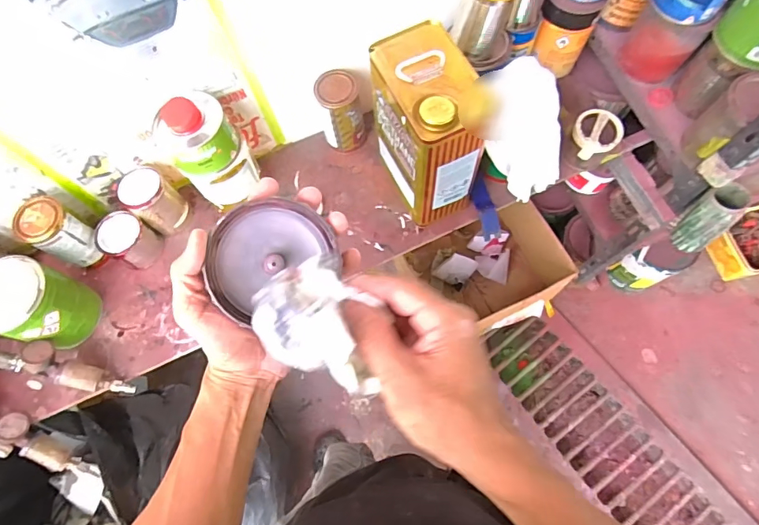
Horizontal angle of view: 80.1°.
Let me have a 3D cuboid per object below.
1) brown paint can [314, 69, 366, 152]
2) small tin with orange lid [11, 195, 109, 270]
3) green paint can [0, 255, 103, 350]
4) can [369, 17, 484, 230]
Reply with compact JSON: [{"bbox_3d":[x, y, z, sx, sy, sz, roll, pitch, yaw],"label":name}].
[{"bbox_3d":[-0.063,-0.248,0.756,0.068,0.128,0.067,-1,69,2],"label":"brown paint can"},{"bbox_3d":[-0.487,-0.039,0.707,0.070,0.130,0.066,-1,69,2],"label":"small tin with orange lid"},{"bbox_3d":[-0.505,0.063,0.667,0.099,0.124,0.103,-1,69,2],"label":"green paint can"},{"bbox_3d":[0.069,-0.185,0.662,0.120,0.233,0.169,-16,70,-4],"label":"can"}]

